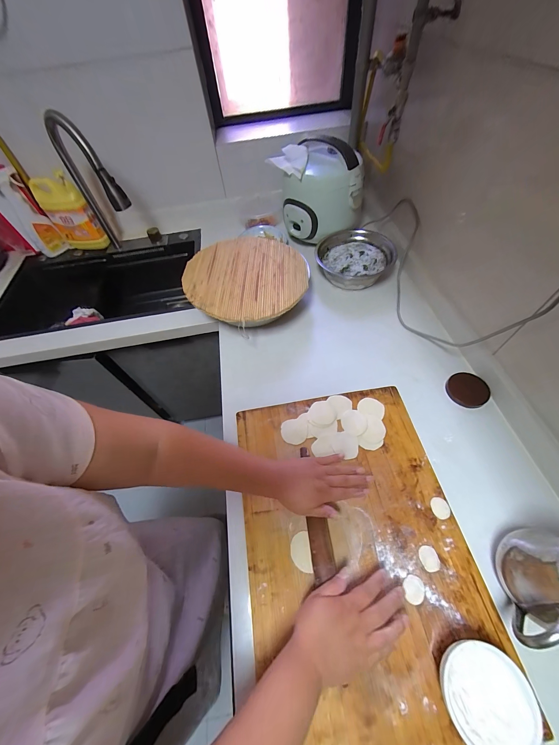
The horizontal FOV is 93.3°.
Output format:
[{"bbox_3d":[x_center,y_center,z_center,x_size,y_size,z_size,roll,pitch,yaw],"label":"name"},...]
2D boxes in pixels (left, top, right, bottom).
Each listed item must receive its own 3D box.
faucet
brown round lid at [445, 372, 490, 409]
[{"bbox_3d":[-0.535,-0.531,0.793,0.256,0.364,0.041,32,65,22],"label":"faucet"},{"bbox_3d":[0.416,0.038,0.583,0.081,0.013,0.080,-2,60,3],"label":"brown round lid"}]

